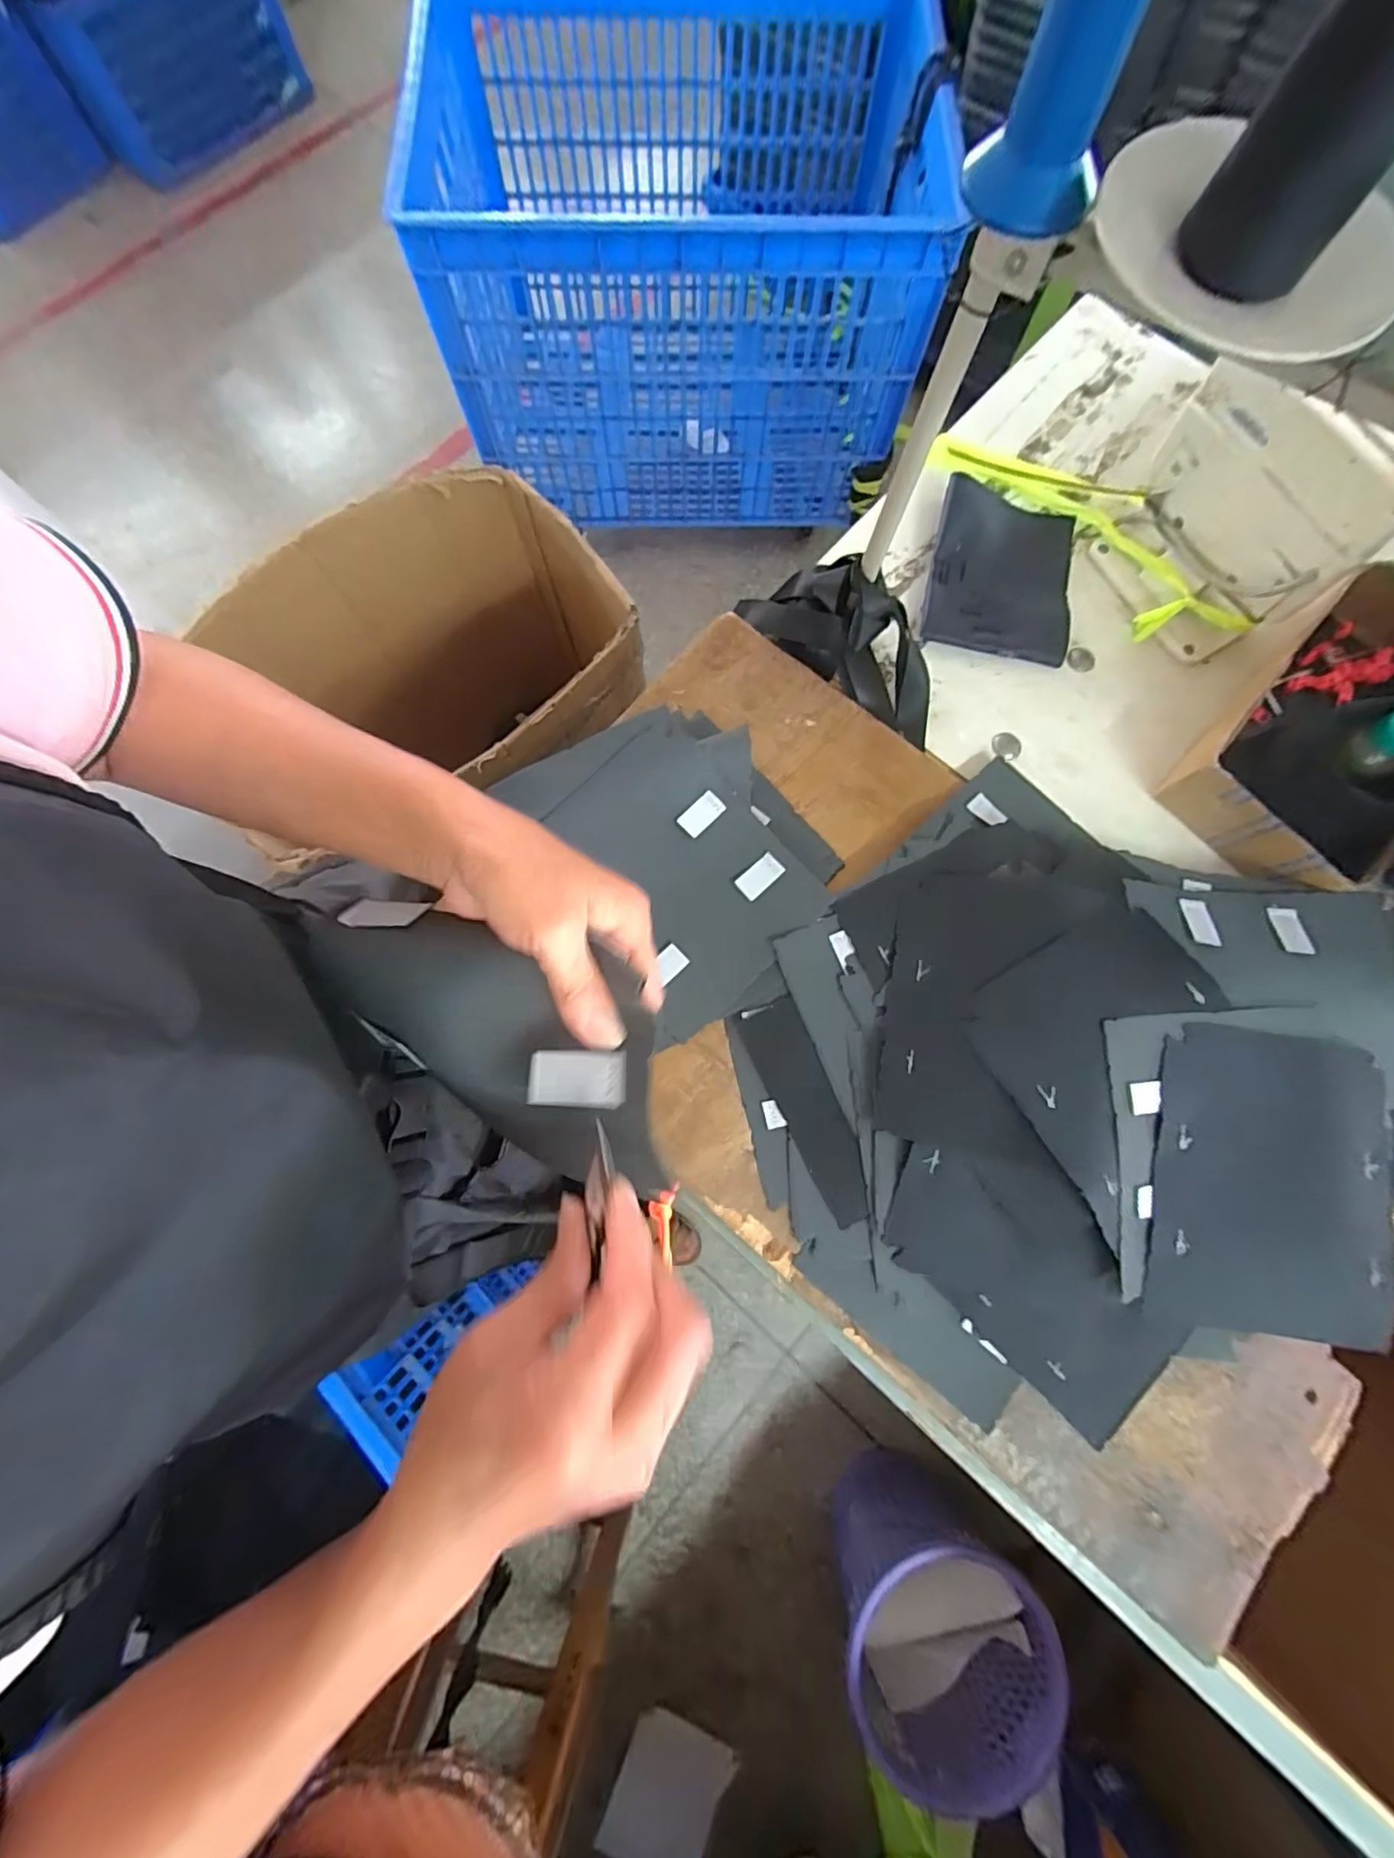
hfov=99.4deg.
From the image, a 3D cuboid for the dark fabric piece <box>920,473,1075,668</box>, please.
[{"bbox_3d":[0.275,-0.323,0.531,0.124,0.022,0.162,11,78,2],"label":"dark fabric piece"}]

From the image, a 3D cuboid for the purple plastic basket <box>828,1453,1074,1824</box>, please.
[{"bbox_3d":[0.336,0.984,0.885,0.279,0.259,0.269,-19,79,-4],"label":"purple plastic basket"}]

